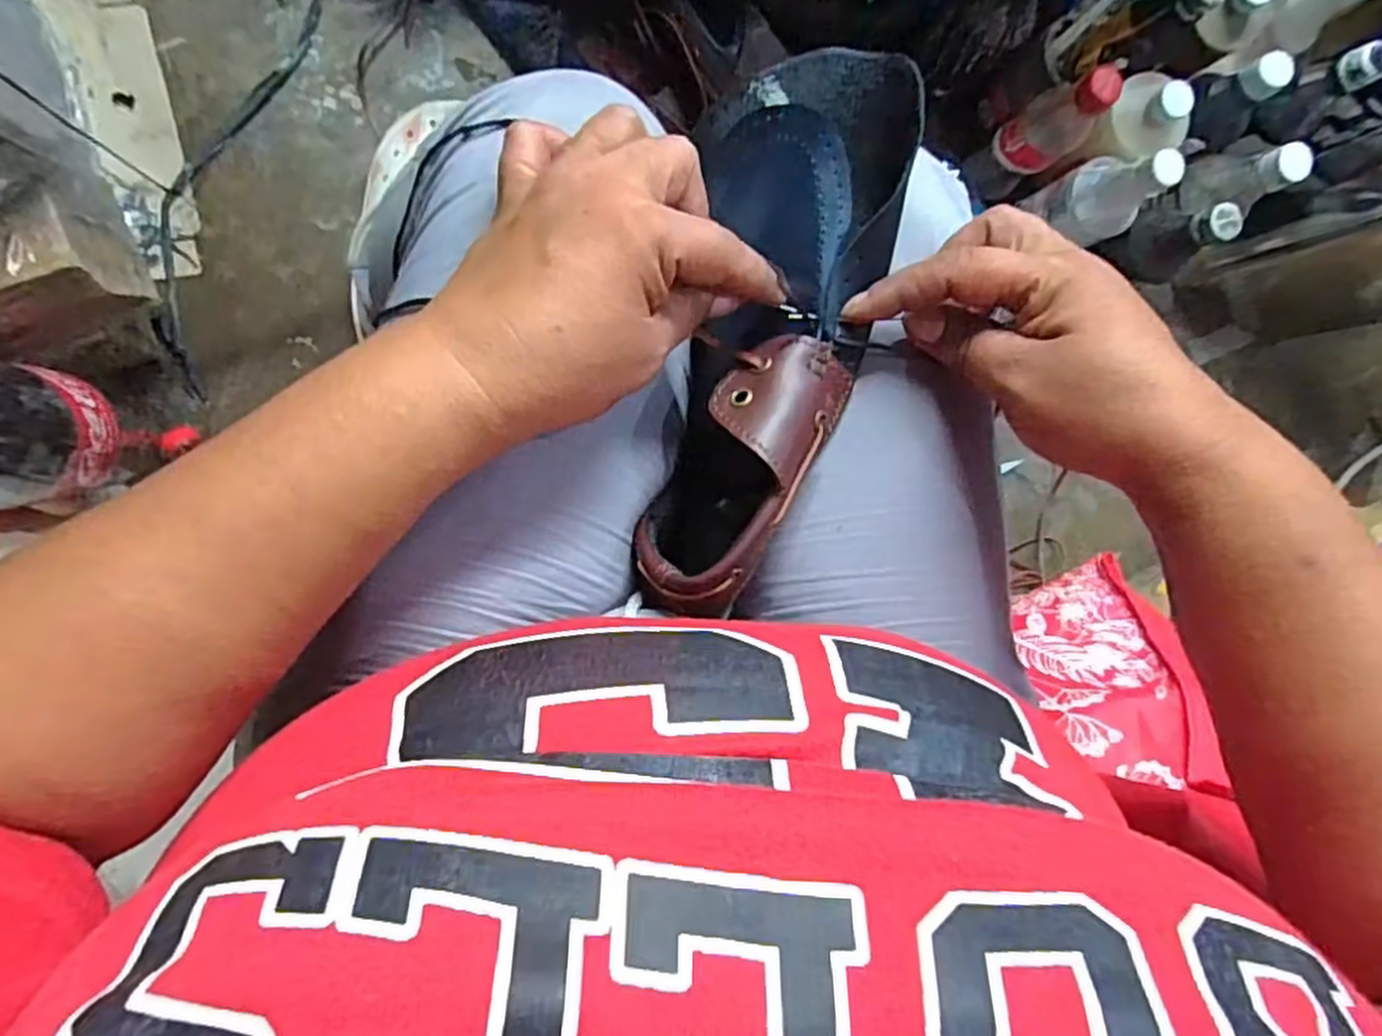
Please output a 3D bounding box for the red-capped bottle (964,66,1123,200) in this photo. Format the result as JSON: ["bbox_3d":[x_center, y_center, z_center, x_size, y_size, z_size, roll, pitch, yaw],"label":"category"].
[{"bbox_3d":[0.307,-0.338,0.672,0.055,0.169,0.052,-1,93,-9],"label":"red-capped bottle"}]

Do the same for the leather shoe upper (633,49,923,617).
[{"bbox_3d":[0.028,-0.077,0.319,0.078,0.081,0.231,15,88,-9],"label":"leather shoe upper"}]

